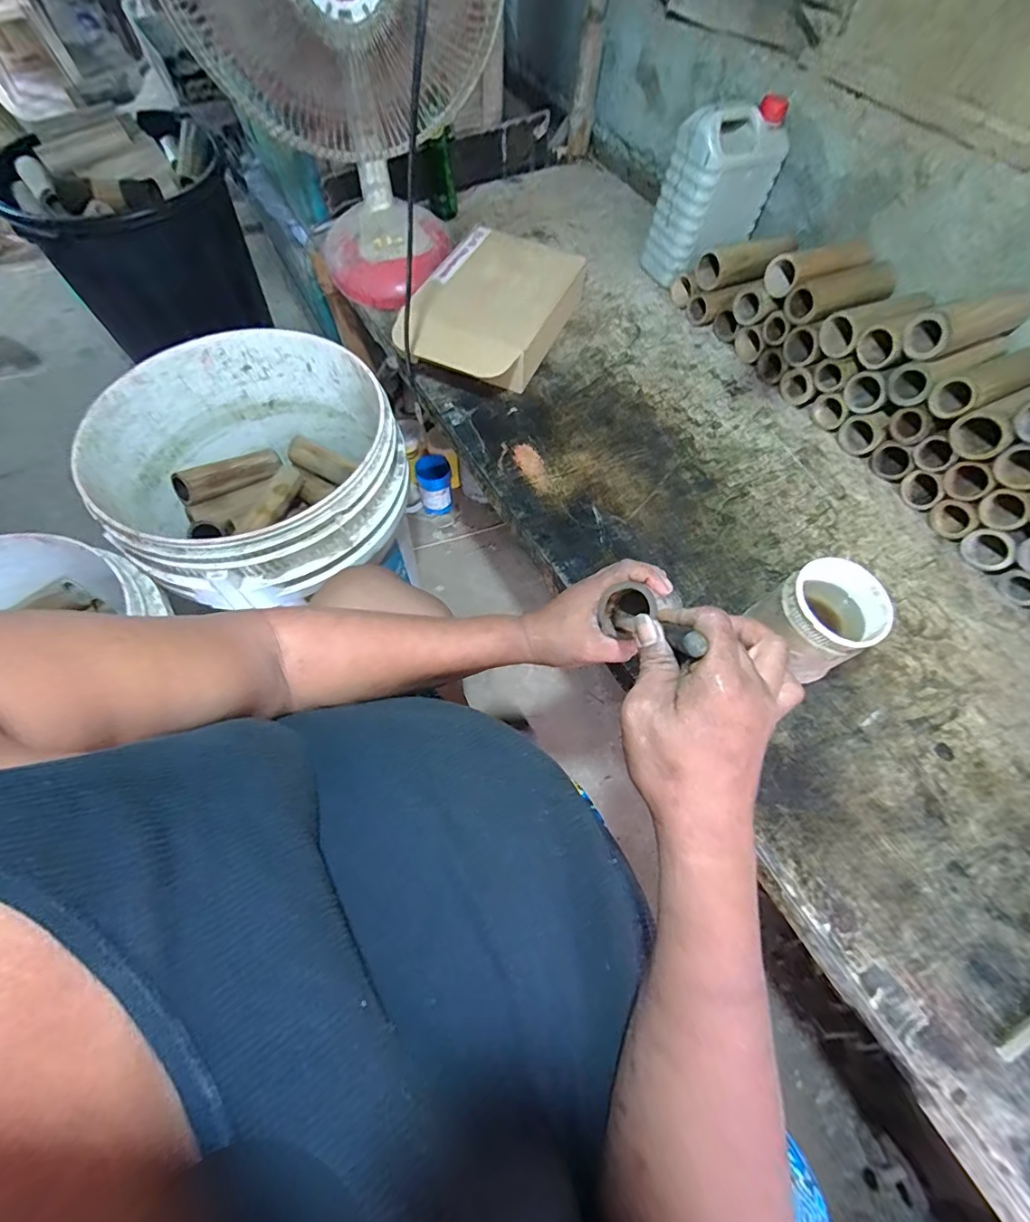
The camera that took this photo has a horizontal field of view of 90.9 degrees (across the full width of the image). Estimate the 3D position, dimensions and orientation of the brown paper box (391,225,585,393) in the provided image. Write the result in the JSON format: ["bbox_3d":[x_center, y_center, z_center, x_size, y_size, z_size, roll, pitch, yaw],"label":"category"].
[{"bbox_3d":[-0.043,-0.468,0.807,0.205,0.081,0.329,24,63,10],"label":"brown paper box"}]

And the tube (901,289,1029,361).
[{"bbox_3d":[0.587,-0.375,0.646,0.184,0.061,0.061,-25,65,-16],"label":"tube"}]

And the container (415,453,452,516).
[{"bbox_3d":[-0.205,-0.319,1.296,0.086,0.118,0.094,-9,62,-8],"label":"container"}]

